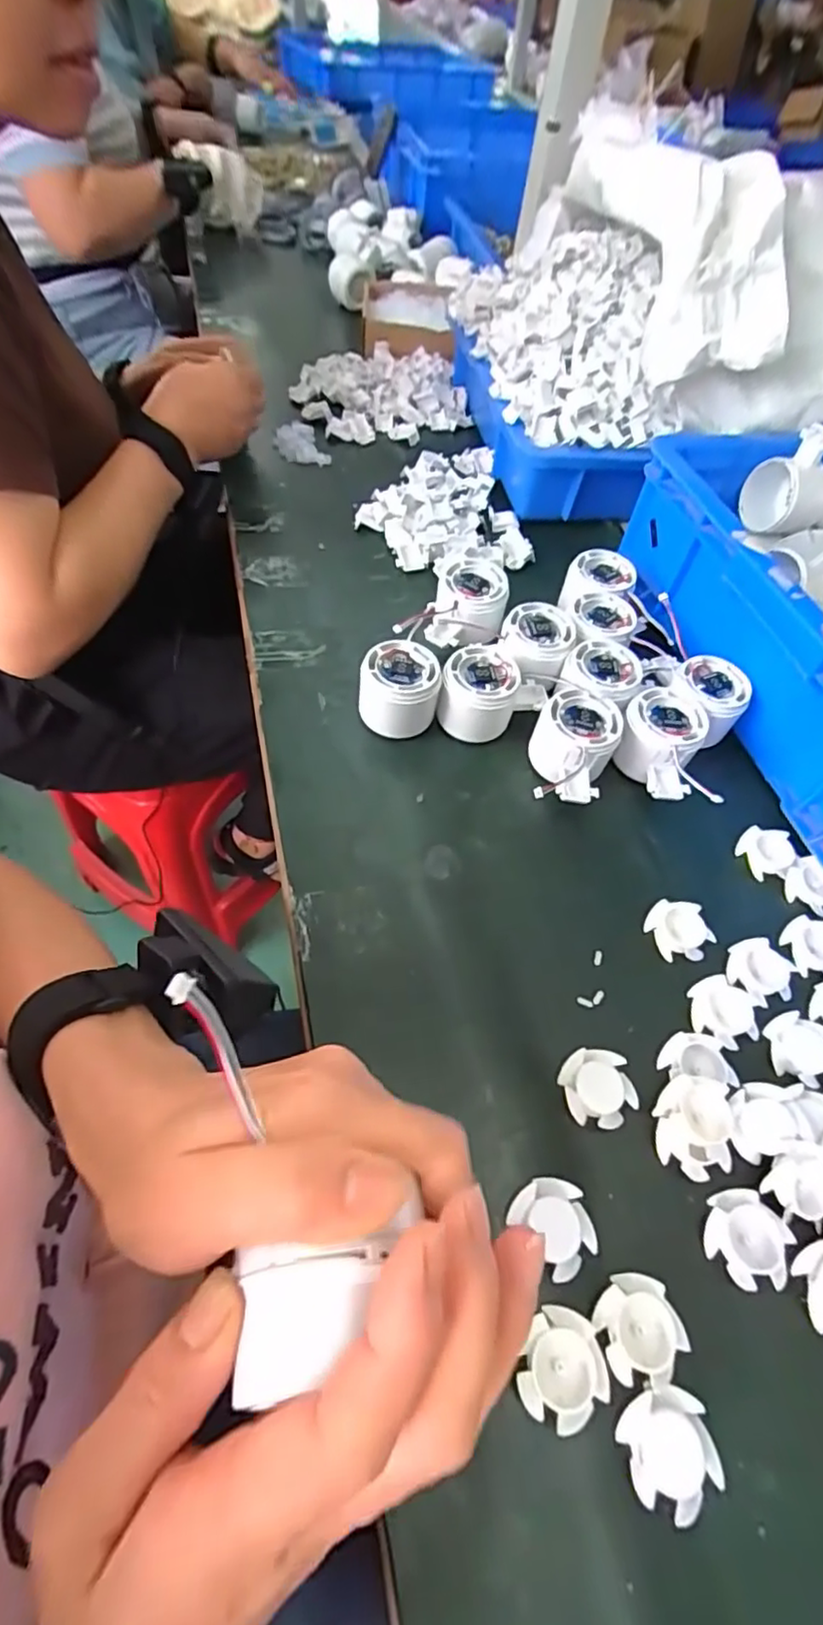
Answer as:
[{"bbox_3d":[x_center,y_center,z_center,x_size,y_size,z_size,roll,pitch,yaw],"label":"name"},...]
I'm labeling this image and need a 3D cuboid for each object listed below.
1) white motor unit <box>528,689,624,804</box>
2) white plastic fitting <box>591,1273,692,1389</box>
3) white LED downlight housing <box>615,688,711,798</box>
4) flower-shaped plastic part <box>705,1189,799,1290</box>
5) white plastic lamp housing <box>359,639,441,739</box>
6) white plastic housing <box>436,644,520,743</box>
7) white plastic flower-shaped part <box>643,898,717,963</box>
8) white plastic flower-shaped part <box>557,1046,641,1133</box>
[{"bbox_3d":[0.114,-0.042,0.455,0.059,0.047,0.090,24,56,9],"label":"white motor unit"},{"bbox_3d":[0.105,0.240,0.293,0.037,0.018,0.039,3,57,-4],"label":"white plastic fitting"},{"bbox_3d":[0.183,-0.051,0.465,0.061,0.040,0.081,20,56,6],"label":"white LED downlight housing"},{"bbox_3d":[0.167,0.212,0.312,0.036,0.011,0.040,25,58,11],"label":"flower-shaped plastic part"},{"bbox_3d":[-0.011,-0.092,0.472,0.058,0.049,0.060,-2,56,-9],"label":"white plastic lamp housing"},{"bbox_3d":[0.049,-0.090,0.478,0.058,0.046,0.062,10,55,-1],"label":"white plastic housing"},{"bbox_3d":[0.174,0.078,0.410,0.036,0.009,0.038,-6,58,-10],"label":"white plastic flower-shaped part"},{"bbox_3d":[0.104,0.155,0.351,0.038,0.014,0.040,-15,60,-15],"label":"white plastic flower-shaped part"}]

